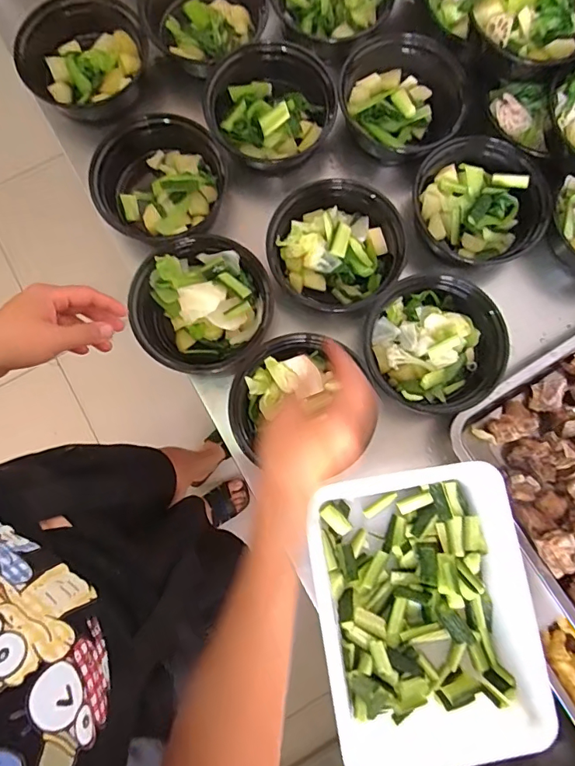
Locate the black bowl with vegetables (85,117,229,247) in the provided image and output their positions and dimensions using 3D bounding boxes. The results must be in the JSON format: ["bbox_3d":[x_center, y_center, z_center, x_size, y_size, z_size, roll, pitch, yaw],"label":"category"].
[{"bbox_3d":[-0.157,-0.247,0.582,0.156,0.071,0.165,0,79,0],"label":"black bowl with vegetables"}]

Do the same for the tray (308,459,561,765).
[{"bbox_3d":[0.144,0.233,0.484,0.217,0.070,0.272,-9,79,-2],"label":"tray"}]

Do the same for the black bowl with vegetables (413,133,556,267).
[{"bbox_3d":[0.253,-0.238,0.587,0.156,0.089,0.154,0,79,0],"label":"black bowl with vegetables"}]

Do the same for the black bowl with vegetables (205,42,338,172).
[{"bbox_3d":[-0.021,-0.353,0.601,0.165,0.055,0.153,0,79,0],"label":"black bowl with vegetables"}]

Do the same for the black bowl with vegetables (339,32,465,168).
[{"bbox_3d":[0.153,-0.374,0.605,0.165,0.080,0.160,0,79,0],"label":"black bowl with vegetables"}]

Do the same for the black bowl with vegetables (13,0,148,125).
[{"bbox_3d":[-0.266,-0.424,0.608,0.158,0.069,0.145,-17,80,-4],"label":"black bowl with vegetables"}]

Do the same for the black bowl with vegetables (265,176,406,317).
[{"bbox_3d":[0.060,-0.169,0.572,0.159,0.072,0.153,0,79,0],"label":"black bowl with vegetables"}]

